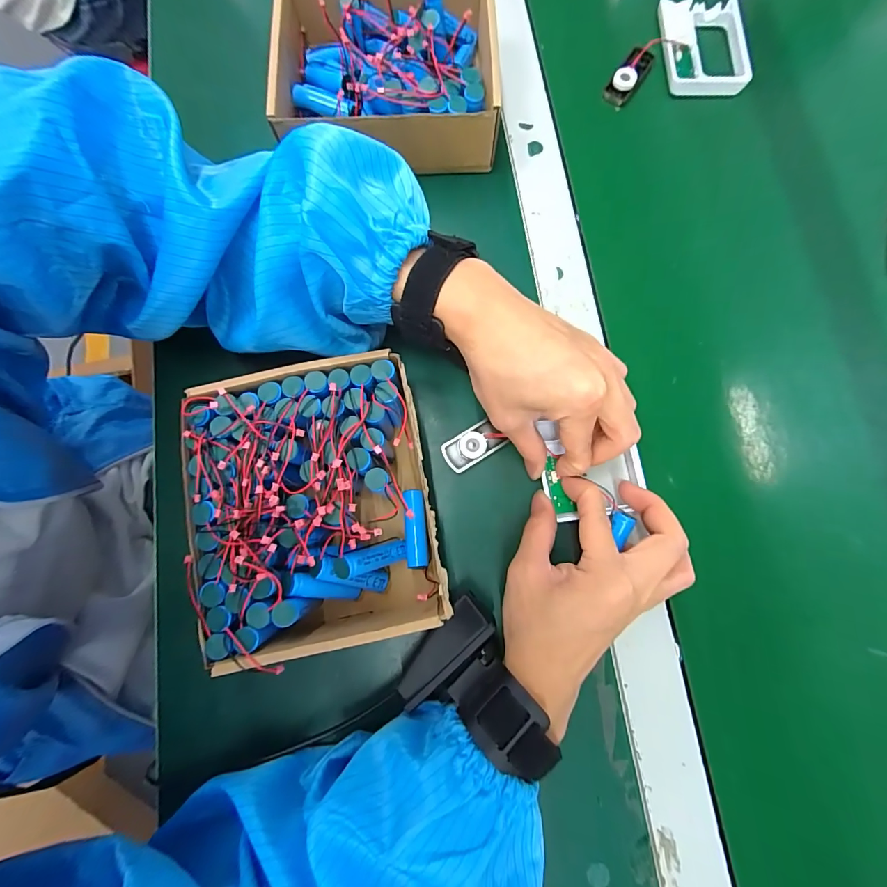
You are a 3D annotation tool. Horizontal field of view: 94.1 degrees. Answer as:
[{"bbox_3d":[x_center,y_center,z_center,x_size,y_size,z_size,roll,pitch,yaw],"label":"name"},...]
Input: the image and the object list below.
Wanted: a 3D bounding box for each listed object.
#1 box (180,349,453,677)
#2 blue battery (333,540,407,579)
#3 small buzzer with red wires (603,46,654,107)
[{"bbox_3d":[-0.079,0.038,0.262,0.137,0.067,0.163,-12,79,-1],"label":"box"},{"bbox_3d":[-0.045,0.072,0.257,0.013,0.050,0.013,-26,76,41],"label":"blue battery"},{"bbox_3d":[0.164,-0.324,0.363,0.024,0.013,0.054,32,81,7],"label":"small buzzer with red wires"}]

